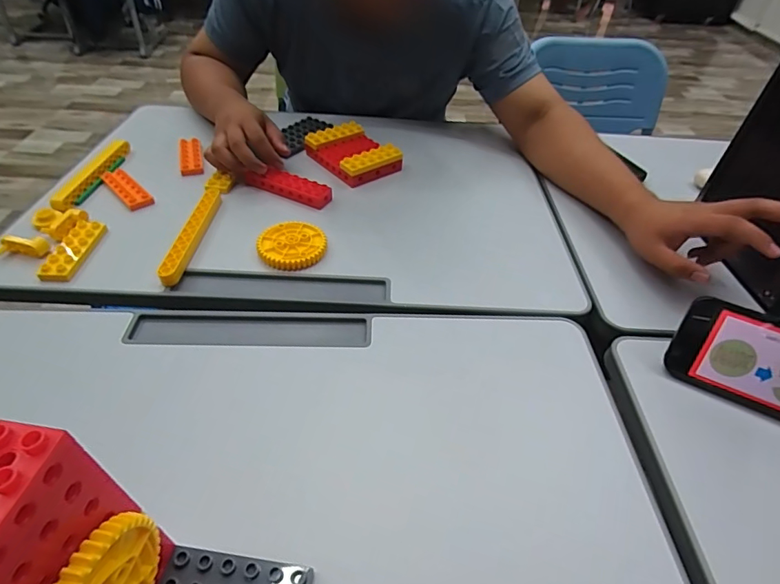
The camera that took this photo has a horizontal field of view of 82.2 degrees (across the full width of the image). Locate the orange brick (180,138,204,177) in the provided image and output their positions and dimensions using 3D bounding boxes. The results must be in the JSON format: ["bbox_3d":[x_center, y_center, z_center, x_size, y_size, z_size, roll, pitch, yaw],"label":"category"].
[{"bbox_3d":[-0.300,-0.205,0.675,0.029,0.013,0.095,-10,48,-14],"label":"orange brick"}]

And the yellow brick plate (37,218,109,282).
[{"bbox_3d":[-0.360,-0.050,0.509,0.035,0.017,0.101,3,46,-1],"label":"yellow brick plate"}]

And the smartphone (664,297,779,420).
[{"bbox_3d":[0.350,0.070,0.403,0.165,0.083,0.011,23,18,18],"label":"smartphone"}]

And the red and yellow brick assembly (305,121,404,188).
[{"bbox_3d":[-0.058,-0.216,0.699,0.098,0.038,0.126,-31,56,-30],"label":"red and yellow brick assembly"}]

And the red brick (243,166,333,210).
[{"bbox_3d":[-0.141,-0.149,0.627,0.118,0.023,0.035,21,48,15],"label":"red brick"}]

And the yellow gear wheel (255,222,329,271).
[{"bbox_3d":[-0.117,-0.055,0.539,0.080,0.017,0.074,2,46,-2],"label":"yellow gear wheel"}]

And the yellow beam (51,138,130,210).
[{"bbox_3d":[-0.405,-0.164,0.617,0.020,0.022,0.175,6,46,1],"label":"yellow beam"}]

